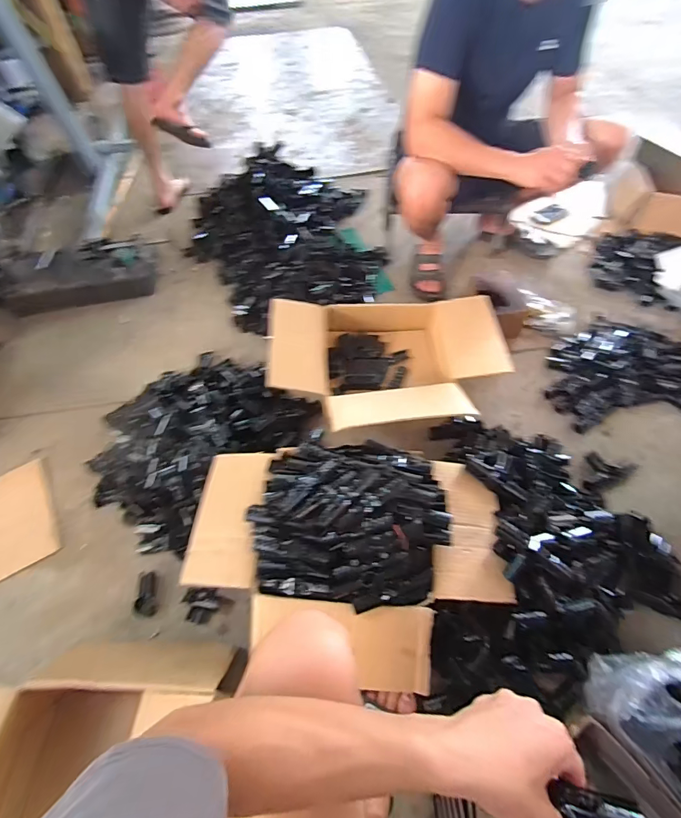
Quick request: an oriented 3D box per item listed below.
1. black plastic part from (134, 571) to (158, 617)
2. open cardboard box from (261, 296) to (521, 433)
[{"bbox_3d":[-0.391,0.372,0.822,0.042,0.018,0.079,-11,54,-6],"label":"black plastic part"},{"bbox_3d":[0.123,-0.118,1.015,0.559,0.182,0.413,-7,54,-4],"label":"open cardboard box"}]

